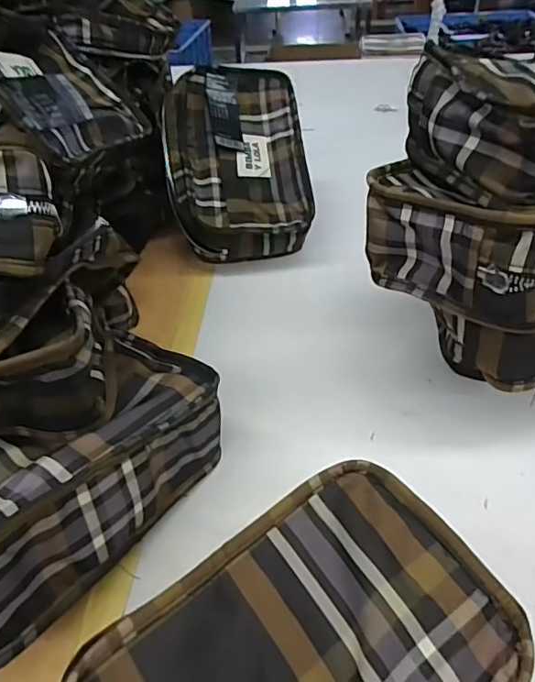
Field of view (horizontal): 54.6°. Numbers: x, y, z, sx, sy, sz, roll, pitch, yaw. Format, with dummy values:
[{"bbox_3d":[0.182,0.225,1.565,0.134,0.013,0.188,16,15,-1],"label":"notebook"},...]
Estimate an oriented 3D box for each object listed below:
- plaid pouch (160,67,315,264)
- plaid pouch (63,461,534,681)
[{"bbox_3d":[-0.033,-0.187,0.532,0.139,0.054,0.204,-4,76,-9],"label":"plaid pouch"},{"bbox_3d":[0.011,0.142,0.218,0.180,0.047,0.118,-25,45,-25],"label":"plaid pouch"}]

